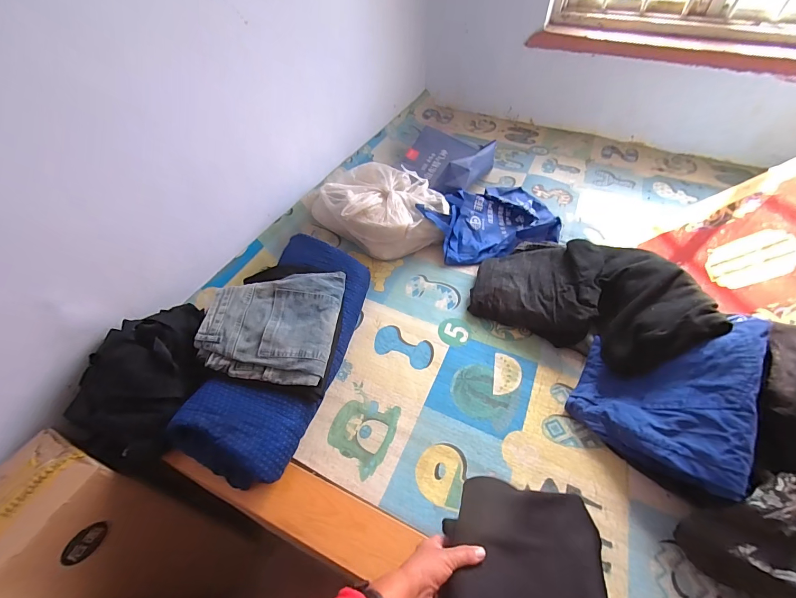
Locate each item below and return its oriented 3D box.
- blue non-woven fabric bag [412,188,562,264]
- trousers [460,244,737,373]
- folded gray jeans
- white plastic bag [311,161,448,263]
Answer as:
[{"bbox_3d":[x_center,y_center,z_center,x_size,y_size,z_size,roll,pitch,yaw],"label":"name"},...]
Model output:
[{"bbox_3d":[0.296,-0.234,1.059,0.428,0.134,0.271,-33,56,-23],"label":"blue non-woven fabric bag"},{"bbox_3d":[0.421,-0.023,0.831,0.468,0.178,0.291,29,56,23],"label":"trousers"},{"bbox_3d":[-0.248,0.035,0.723,0.239,0.063,0.256,4,50,5],"label":"folded gray jeans"},{"bbox_3d":[-0.025,-0.262,1.050,0.332,0.163,0.281,8,51,9],"label":"white plastic bag"}]

